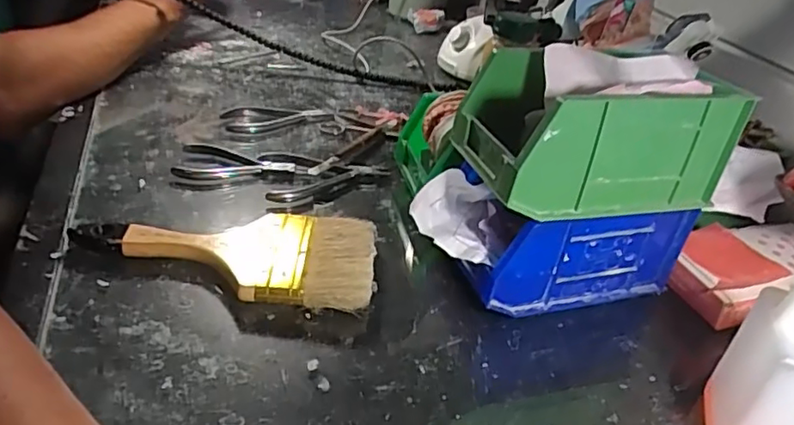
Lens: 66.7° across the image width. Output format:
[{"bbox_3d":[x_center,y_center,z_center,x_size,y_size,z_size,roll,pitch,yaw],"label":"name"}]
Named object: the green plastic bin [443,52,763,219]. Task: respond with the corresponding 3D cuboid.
[{"bbox_3d":[0.137,-0.058,0.423,0.163,0.083,0.090,-3,35,-17],"label":"green plastic bin"}]

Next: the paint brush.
[{"bbox_3d":[-0.126,0.029,0.455,0.216,0.022,0.095,6,33,-3],"label":"paint brush"}]

